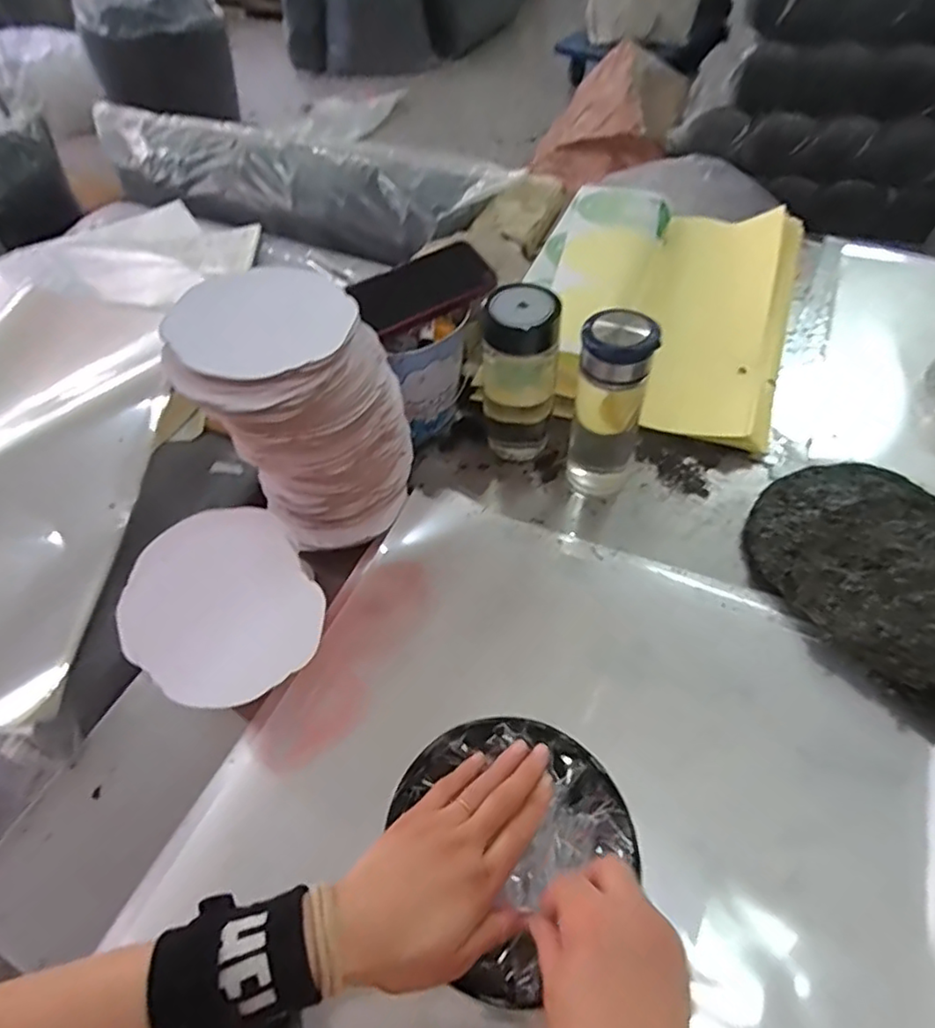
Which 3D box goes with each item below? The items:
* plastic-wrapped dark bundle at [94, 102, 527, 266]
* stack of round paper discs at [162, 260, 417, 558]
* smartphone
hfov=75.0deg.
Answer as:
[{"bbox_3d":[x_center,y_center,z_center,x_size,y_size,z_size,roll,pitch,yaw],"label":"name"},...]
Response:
[{"bbox_3d":[-0.357,-0.605,1.119,0.900,0.129,0.183,18,57,17],"label":"plastic-wrapped dark bundle"},{"bbox_3d":[-0.146,-0.069,0.551,0.143,0.232,0.140,13,55,13],"label":"stack of round paper discs"},{"bbox_3d":[-0.048,-0.249,0.663,0.145,0.018,0.075,-28,86,-3],"label":"smartphone"}]

